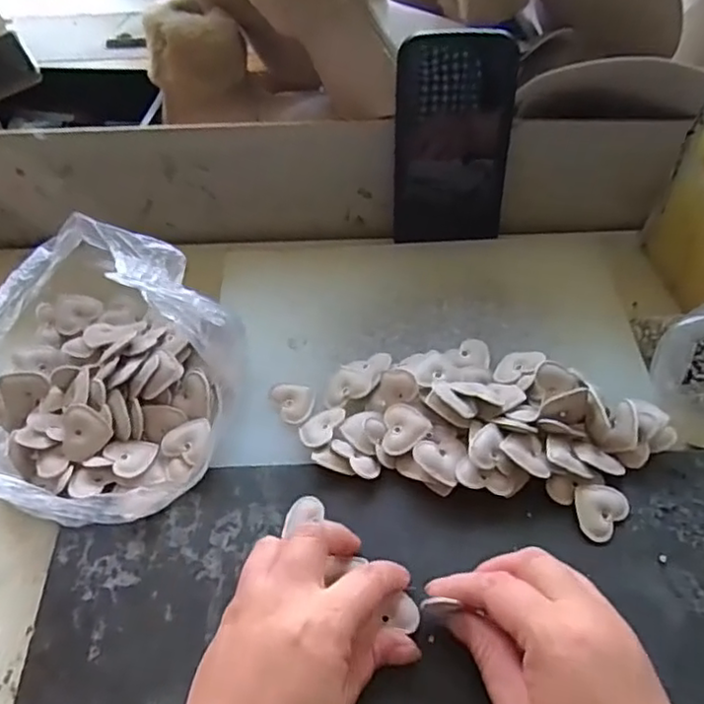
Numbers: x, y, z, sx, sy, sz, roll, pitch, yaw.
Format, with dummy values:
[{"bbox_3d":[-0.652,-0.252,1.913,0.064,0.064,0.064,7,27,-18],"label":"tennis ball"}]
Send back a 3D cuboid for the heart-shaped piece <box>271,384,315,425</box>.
[{"bbox_3d":[-0.039,0.034,0.434,0.027,0.009,0.028,-1,51,1],"label":"heart-shaped piece"}]

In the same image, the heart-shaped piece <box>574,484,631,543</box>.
[{"bbox_3d":[0.145,0.092,0.376,0.031,0.007,0.031,-1,51,1],"label":"heart-shaped piece"}]

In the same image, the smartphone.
[{"bbox_3d":[0.075,-0.155,0.490,0.083,0.154,0.006,0,38,2],"label":"smartphone"}]

